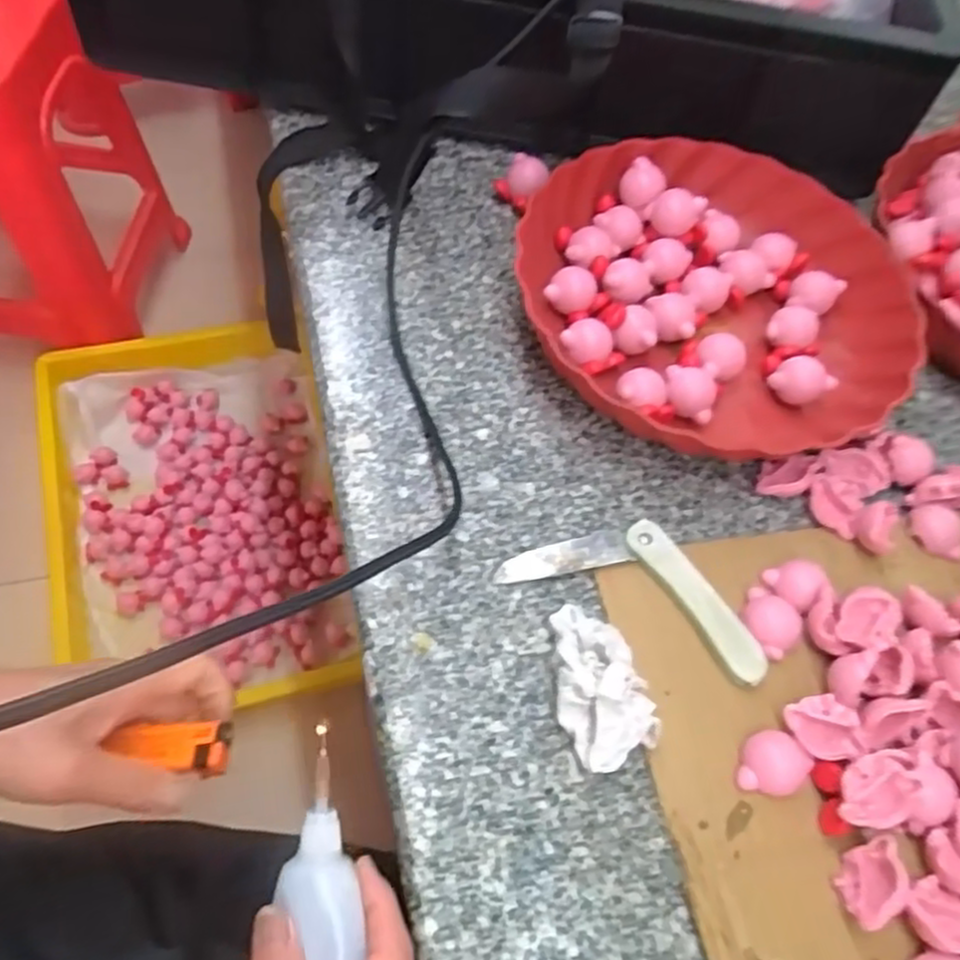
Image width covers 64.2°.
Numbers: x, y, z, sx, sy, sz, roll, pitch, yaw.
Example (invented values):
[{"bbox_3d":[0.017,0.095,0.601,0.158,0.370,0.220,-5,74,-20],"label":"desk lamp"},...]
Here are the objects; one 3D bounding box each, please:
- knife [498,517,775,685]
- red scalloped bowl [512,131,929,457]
[{"bbox_3d":[0.084,0.051,0.394,0.135,0.008,0.059,24,60,6],"label":"knife"},{"bbox_3d":[0.146,-0.117,0.481,0.241,0.058,0.220,4,60,-6],"label":"red scalloped bowl"}]

